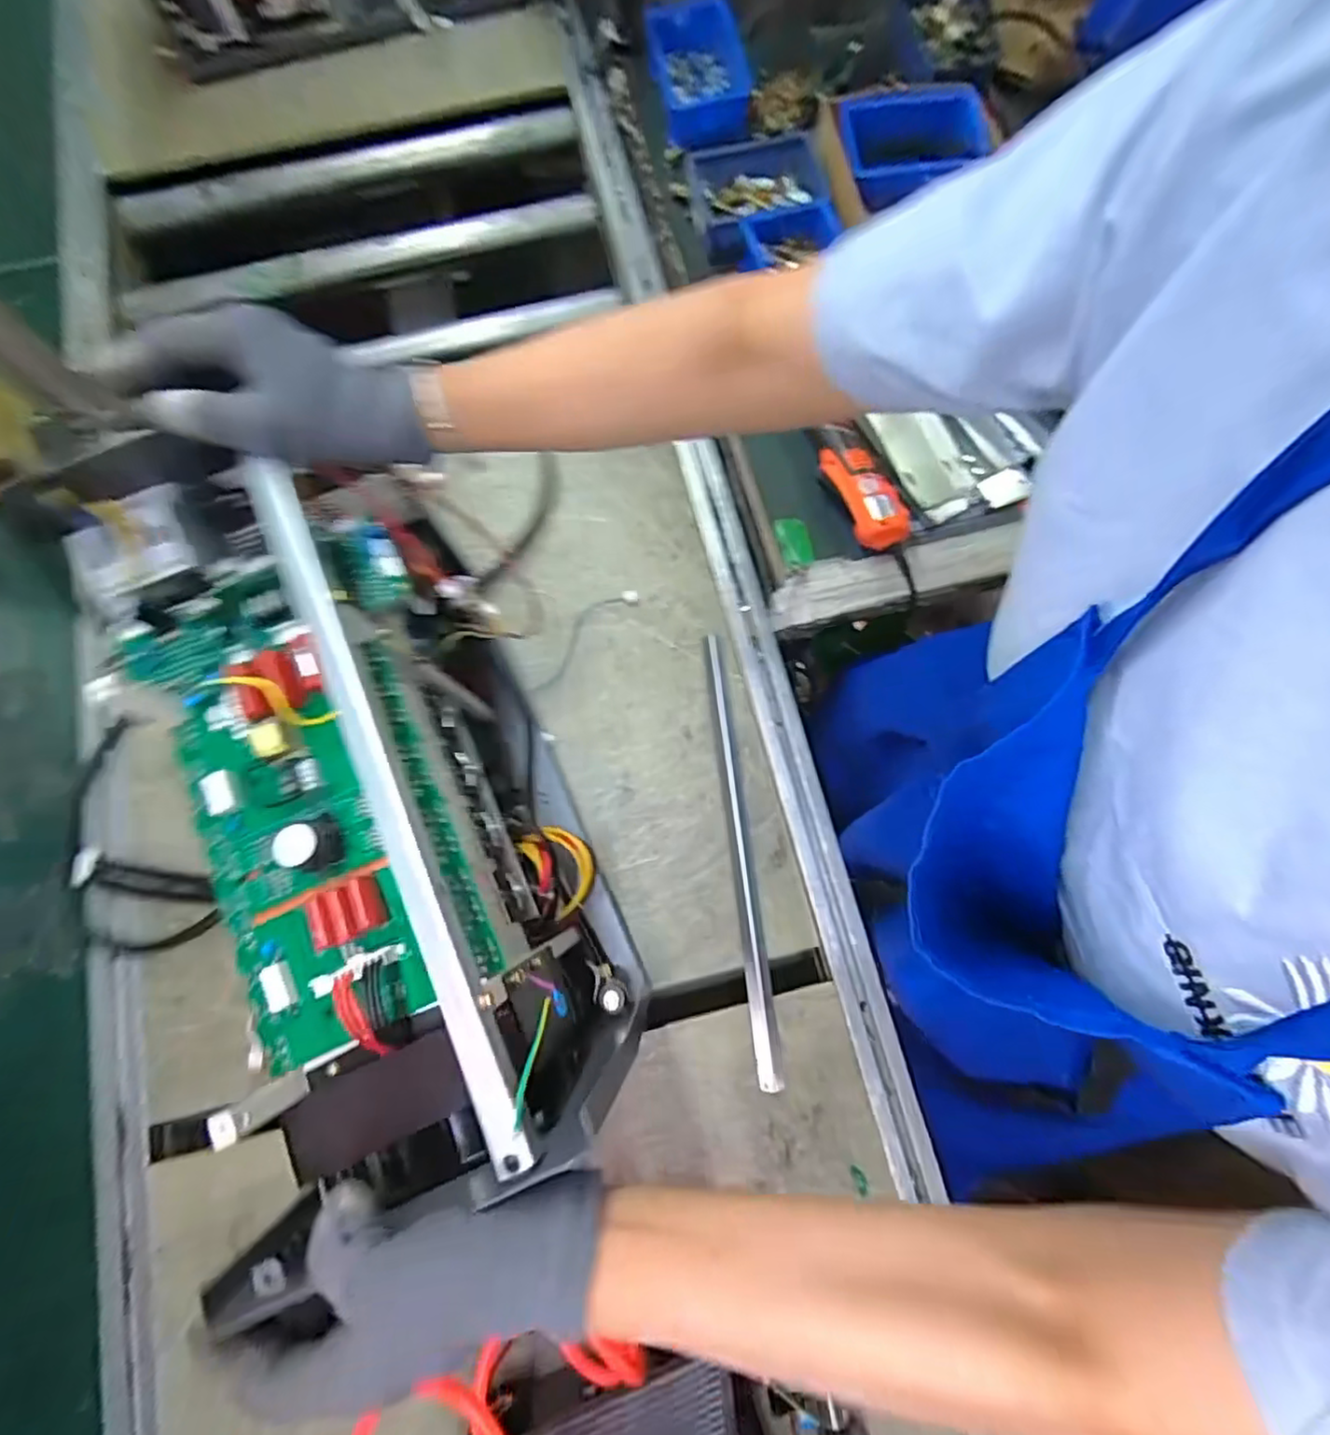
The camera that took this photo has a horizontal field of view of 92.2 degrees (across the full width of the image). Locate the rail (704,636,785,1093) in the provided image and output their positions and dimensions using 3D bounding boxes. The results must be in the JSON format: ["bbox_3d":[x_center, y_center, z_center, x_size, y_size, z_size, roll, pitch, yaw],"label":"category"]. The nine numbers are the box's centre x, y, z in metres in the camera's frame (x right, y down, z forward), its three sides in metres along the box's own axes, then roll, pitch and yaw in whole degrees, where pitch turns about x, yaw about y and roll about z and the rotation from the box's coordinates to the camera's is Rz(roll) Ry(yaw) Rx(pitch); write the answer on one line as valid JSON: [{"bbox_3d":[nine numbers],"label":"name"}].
[{"bbox_3d":[0.070,0.121,0.595,0.022,0.008,0.403,-6,76,-1],"label":"rail"}]

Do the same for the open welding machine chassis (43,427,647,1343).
[{"bbox_3d":[-0.184,0.062,0.455,0.172,0.290,0.406,-24,78,-5],"label":"open welding machine chassis"}]

